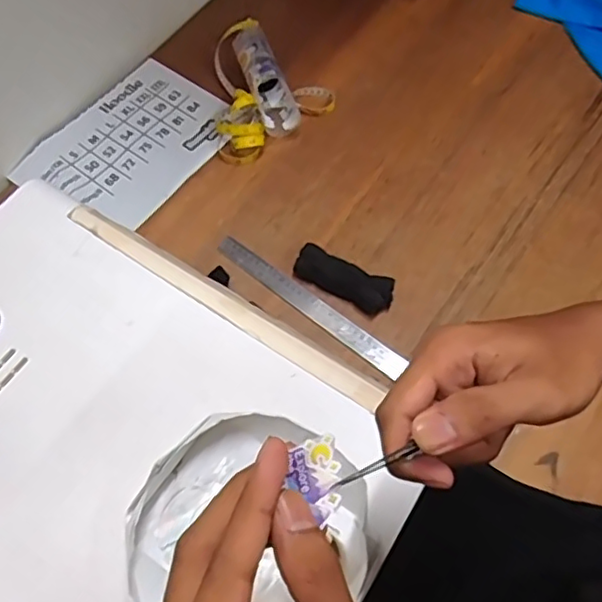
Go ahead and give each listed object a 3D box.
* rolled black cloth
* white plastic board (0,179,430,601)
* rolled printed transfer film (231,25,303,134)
[{"bbox_3d":[0.056,-0.030,0.784,0.127,0.029,0.048,25,64,12],"label":"rolled black cloth"},{"bbox_3d":[-0.188,0.137,0.534,0.504,0.015,0.399,32,67,12],"label":"white plastic board"},{"bbox_3d":[-0.057,-0.339,0.919,0.058,0.045,0.202,-18,65,-10],"label":"rolled printed transfer film"}]

